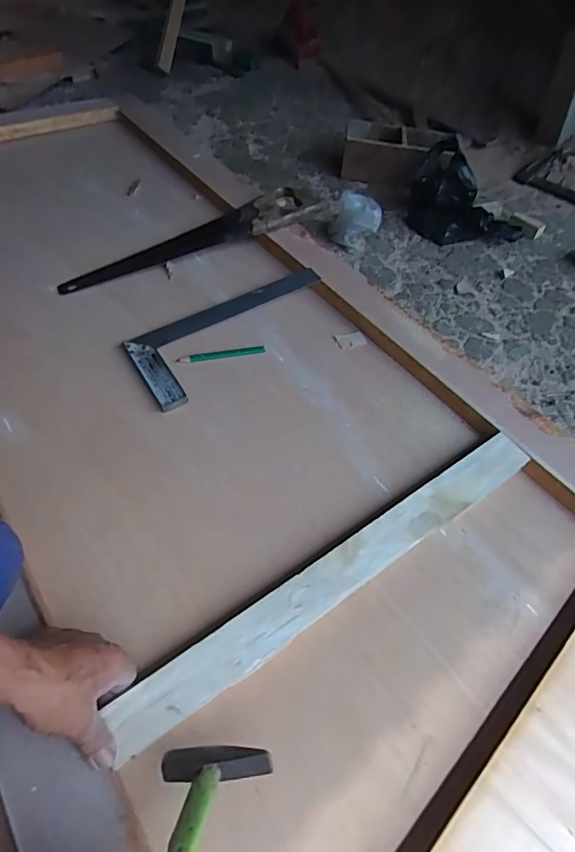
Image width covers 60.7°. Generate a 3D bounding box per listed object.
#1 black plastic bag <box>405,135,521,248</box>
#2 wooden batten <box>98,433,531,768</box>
[{"bbox_3d":[0.440,-0.556,1.193,0.268,0.151,0.239,16,53,8],"label":"black plastic bag"},{"bbox_3d":[0.074,0.160,0.556,0.559,0.031,0.050,-28,57,-23],"label":"wooden batten"}]

